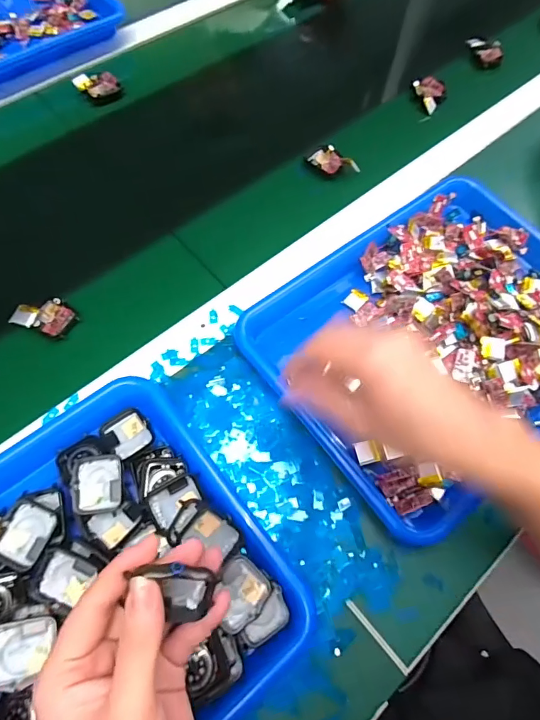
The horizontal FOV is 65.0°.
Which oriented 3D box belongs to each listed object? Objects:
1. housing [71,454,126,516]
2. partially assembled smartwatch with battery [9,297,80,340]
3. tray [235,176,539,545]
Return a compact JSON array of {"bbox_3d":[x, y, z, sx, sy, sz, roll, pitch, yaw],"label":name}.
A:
[{"bbox_3d":[-0.133,0.097,0.331,0.037,0.014,0.042,-7,68,-6],"label":"housing"},{"bbox_3d":[-0.212,-0.043,0.404,0.053,0.016,0.038,14,67,2],"label":"partially assembled smartwatch with battery"},{"bbox_3d":[0.165,-0.035,0.405,0.338,0.049,0.258,-35,74,-16],"label":"tray"}]

